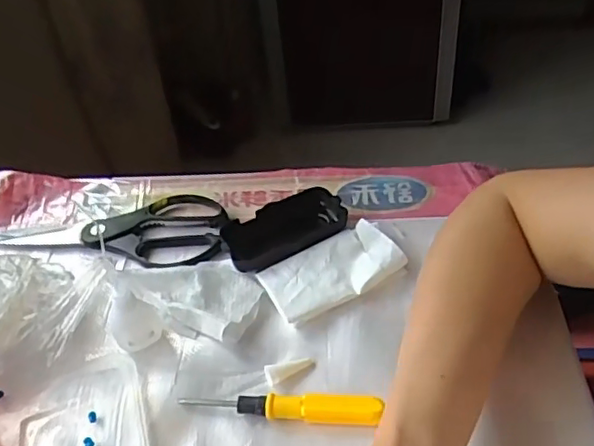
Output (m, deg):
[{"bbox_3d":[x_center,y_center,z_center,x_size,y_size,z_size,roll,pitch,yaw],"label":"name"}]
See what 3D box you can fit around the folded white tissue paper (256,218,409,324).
[{"bbox_3d":[0.029,0.041,0.493,0.112,0.020,0.060,-25,46,-19],"label":"folded white tissue paper"}]

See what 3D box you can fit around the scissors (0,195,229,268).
[{"bbox_3d":[-0.170,0.003,0.555,0.210,0.012,0.091,2,44,9],"label":"scissors"}]

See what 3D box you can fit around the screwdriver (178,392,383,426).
[{"bbox_3d":[-0.012,0.124,0.407,0.137,0.019,0.015,2,44,9],"label":"screwdriver"}]

